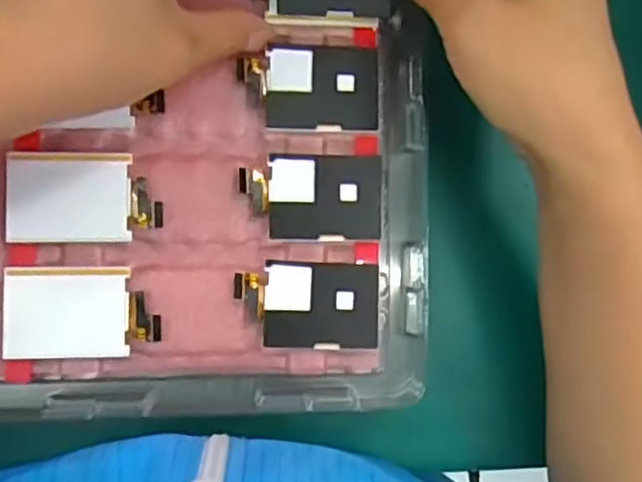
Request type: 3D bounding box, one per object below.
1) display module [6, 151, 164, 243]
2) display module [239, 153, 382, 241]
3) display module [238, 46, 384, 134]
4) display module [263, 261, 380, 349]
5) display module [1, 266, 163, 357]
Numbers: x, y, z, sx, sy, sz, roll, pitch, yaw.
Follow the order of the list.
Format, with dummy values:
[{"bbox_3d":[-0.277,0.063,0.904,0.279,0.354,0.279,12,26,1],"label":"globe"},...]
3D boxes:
[{"bbox_3d":[-0.092,-0.017,0.261,0.056,0.005,0.034,0,89,-5],"label":"display module"},{"bbox_3d":[-0.003,-0.018,0.269,0.055,0.004,0.035,0,88,-8],"label":"display module"},{"bbox_3d":[-0.004,-0.062,0.270,0.055,0.004,0.034,1,87,-8],"label":"display module"},{"bbox_3d":[0.000,0.026,0.268,0.045,0.004,0.034,3,87,-7],"label":"display module"},{"bbox_3d":[-0.091,0.028,0.257,0.057,0.004,0.035,1,88,-8],"label":"display module"}]

